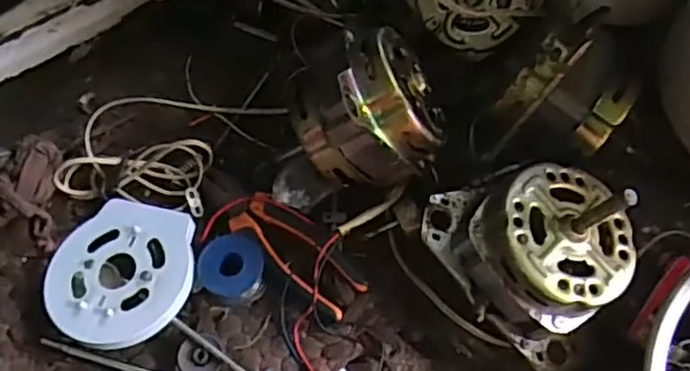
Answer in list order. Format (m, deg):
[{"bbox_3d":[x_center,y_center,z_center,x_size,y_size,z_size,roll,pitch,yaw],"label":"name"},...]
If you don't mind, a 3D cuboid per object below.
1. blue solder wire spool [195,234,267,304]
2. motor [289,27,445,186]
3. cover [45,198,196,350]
[{"bbox_3d":[-0.094,0.070,0.548,0.055,0.025,0.056,18,77,11],"label":"blue solder wire spool"},{"bbox_3d":[0.027,-0.058,0.548,0.137,0.099,0.104,31,38,-38],"label":"motor"},{"bbox_3d":[-0.187,0.076,0.545,0.121,0.035,0.123,1,61,-3],"label":"cover"}]

